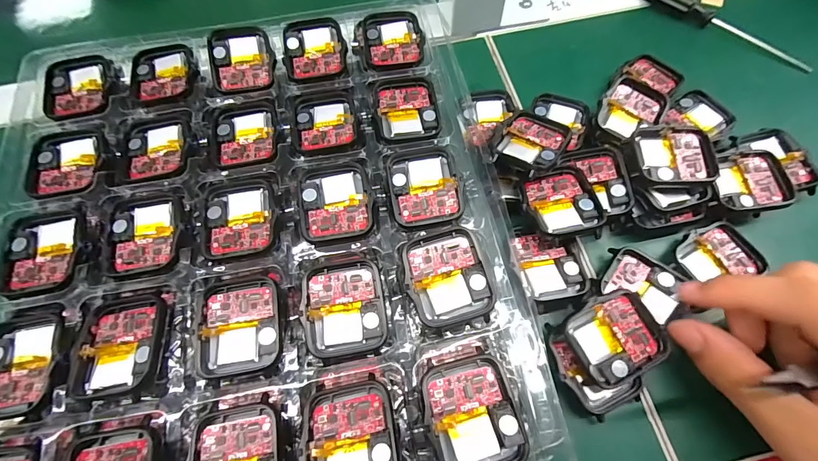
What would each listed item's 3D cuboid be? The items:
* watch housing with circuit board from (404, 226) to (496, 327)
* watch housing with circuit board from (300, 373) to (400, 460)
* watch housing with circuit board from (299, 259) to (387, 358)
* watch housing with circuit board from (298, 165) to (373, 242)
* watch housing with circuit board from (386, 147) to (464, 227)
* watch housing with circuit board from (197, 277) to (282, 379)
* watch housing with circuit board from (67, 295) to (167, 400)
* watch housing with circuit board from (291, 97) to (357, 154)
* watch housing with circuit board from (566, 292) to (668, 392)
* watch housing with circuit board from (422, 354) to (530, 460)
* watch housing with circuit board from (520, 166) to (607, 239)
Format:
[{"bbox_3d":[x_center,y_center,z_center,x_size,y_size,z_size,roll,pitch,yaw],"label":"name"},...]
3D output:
[{"bbox_3d":[0.018,0.023,0.176,0.037,0.011,0.042,-15,66,-5],"label":"watch housing with circuit board"},{"bbox_3d":[-0.023,0.085,0.150,0.036,0.011,0.044,-10,66,-3],"label":"watch housing with circuit board"},{"bbox_3d":[-0.030,0.035,0.174,0.036,0.007,0.043,-8,66,-2],"label":"watch housing with circuit board"},{"bbox_3d":[-0.038,-0.015,0.196,0.036,0.006,0.040,-8,66,-2],"label":"watch housing with circuit board"},{"bbox_3d":[0.008,-0.024,0.199,0.036,0.010,0.041,-10,66,-3],"label":"watch housing with circuit board"},{"bbox_3d":[-0.076,0.042,0.170,0.035,0.005,0.042,-7,66,-2],"label":"watch housing with circuit board"},{"bbox_3d":[-0.128,0.049,0.165,0.034,0.011,0.042,-6,66,-1],"label":"watch housing with circuit board"},{"bbox_3d":[-0.049,-0.063,0.218,0.035,0.004,0.039,-10,66,-3],"label":"watch housing with circuit board"},{"bbox_3d":[0.100,0.052,0.183,0.044,0.013,0.037,-24,67,-9],"label":"watch housing with circuit board"},{"bbox_3d":[0.026,0.077,0.156,0.036,0.016,0.045,-14,66,-4],"label":"watch housing with circuit board"},{"bbox_3d":[0.082,-0.016,0.202,0.037,0.009,0.042,-11,66,-3],"label":"watch housing with circuit board"}]

